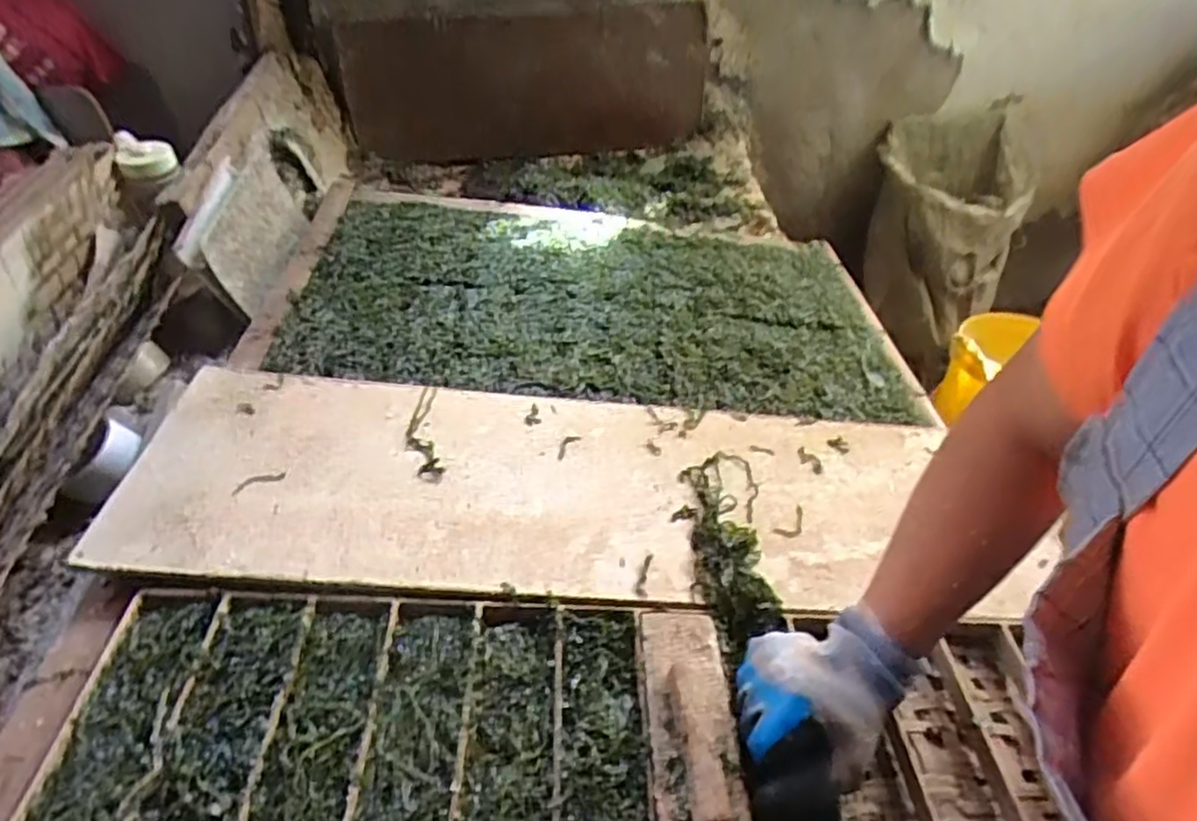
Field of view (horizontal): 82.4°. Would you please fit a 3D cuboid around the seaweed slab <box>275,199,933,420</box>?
[{"bbox_3d":[0.014,-0.156,0.885,0.702,0.023,0.463,5,41,-9],"label":"seaweed slab"}]

